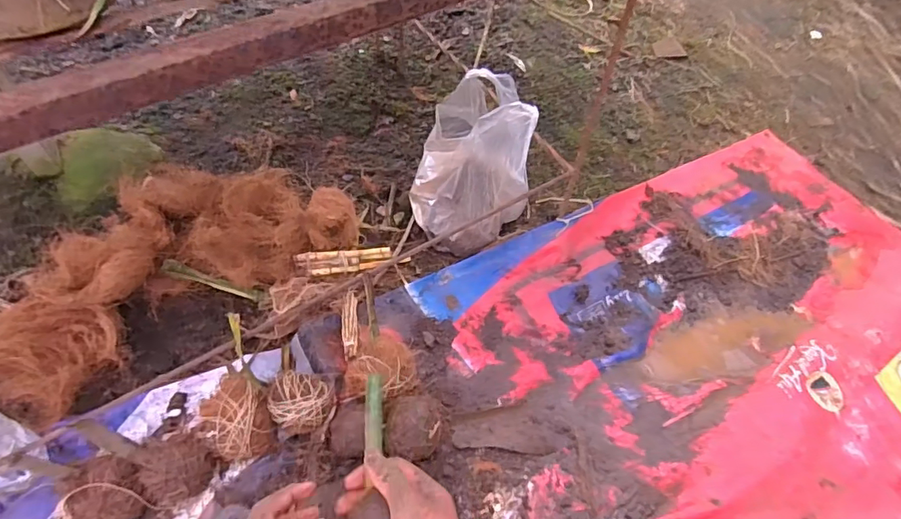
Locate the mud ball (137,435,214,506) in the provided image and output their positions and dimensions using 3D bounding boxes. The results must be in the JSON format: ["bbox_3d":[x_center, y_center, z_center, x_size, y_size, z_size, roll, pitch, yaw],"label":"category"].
[{"bbox_3d":[-0.313,0.241,0.597,0.065,0.072,0.066,2,54,-3],"label":"mud ball"}]

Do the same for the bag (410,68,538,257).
[{"bbox_3d":[0.030,-0.160,0.812,0.172,0.219,0.219,7,54,-1],"label":"bag"}]

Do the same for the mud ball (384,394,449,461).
[{"bbox_3d":[-0.044,0.215,0.648,0.075,0.069,0.075,1,54,-2],"label":"mud ball"}]

